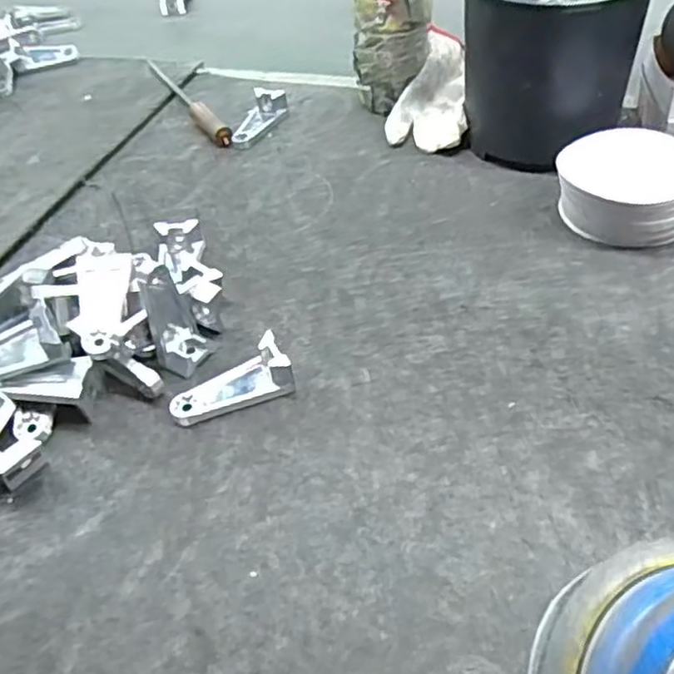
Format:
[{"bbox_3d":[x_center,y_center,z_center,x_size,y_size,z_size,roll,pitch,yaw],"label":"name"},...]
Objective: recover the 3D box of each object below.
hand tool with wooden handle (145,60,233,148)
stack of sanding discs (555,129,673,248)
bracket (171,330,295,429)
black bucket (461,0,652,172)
[{"bbox_3d":[-0.207,-0.321,0.894,0.026,0.024,0.281,-27,48,-18],"label":"hand tool with wooden handle"},{"bbox_3d":[0.272,-0.139,0.624,0.126,0.064,0.108,14,49,20],"label":"stack of sanding discs"},{"bbox_3d":[-0.084,0.032,0.519,0.094,0.031,0.041,-17,45,-9],"label":"bracket"},{"bbox_3d":[0.220,-0.290,0.695,0.162,0.177,0.169,-4,45,4],"label":"black bucket"}]

